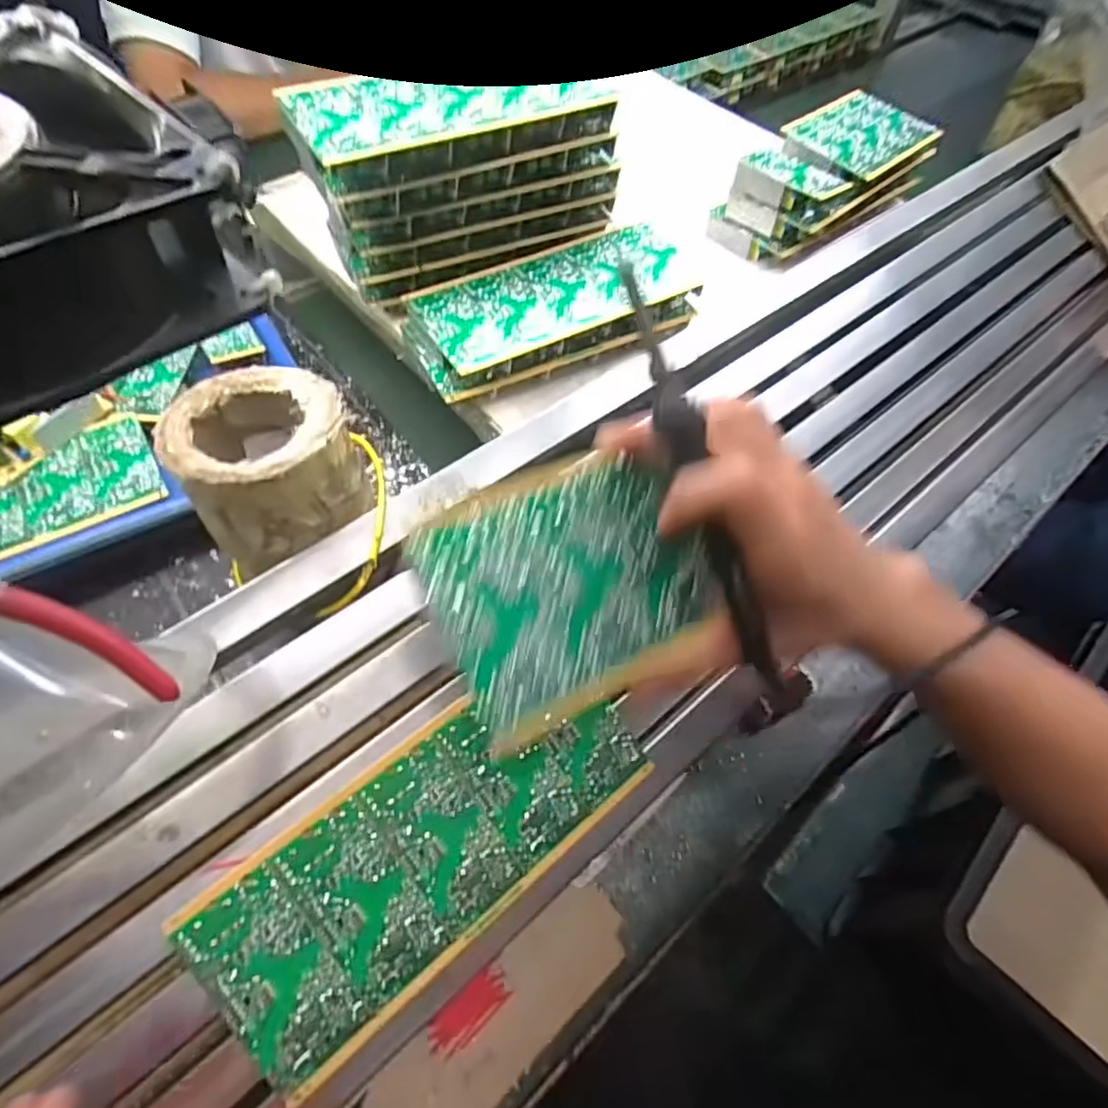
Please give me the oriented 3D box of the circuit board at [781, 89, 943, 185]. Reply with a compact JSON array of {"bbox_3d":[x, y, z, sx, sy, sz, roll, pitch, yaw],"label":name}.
[{"bbox_3d":[0.276,-0.381,0.561,0.131,0.011,0.098,-36,67,-22],"label":"circuit board"}]

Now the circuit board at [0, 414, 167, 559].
[{"bbox_3d":[-0.355,-0.047,0.440,0.130,0.008,0.087,-31,65,-20],"label":"circuit board"}]

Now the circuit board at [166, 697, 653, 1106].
[{"bbox_3d":[-0.055,0.138,0.301,0.212,0.004,0.094,-35,91,-22],"label":"circuit board"}]

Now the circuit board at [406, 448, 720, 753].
[{"bbox_3d":[0.010,0.009,0.264,0.123,0.004,0.095,-26,88,-24],"label":"circuit board"}]

